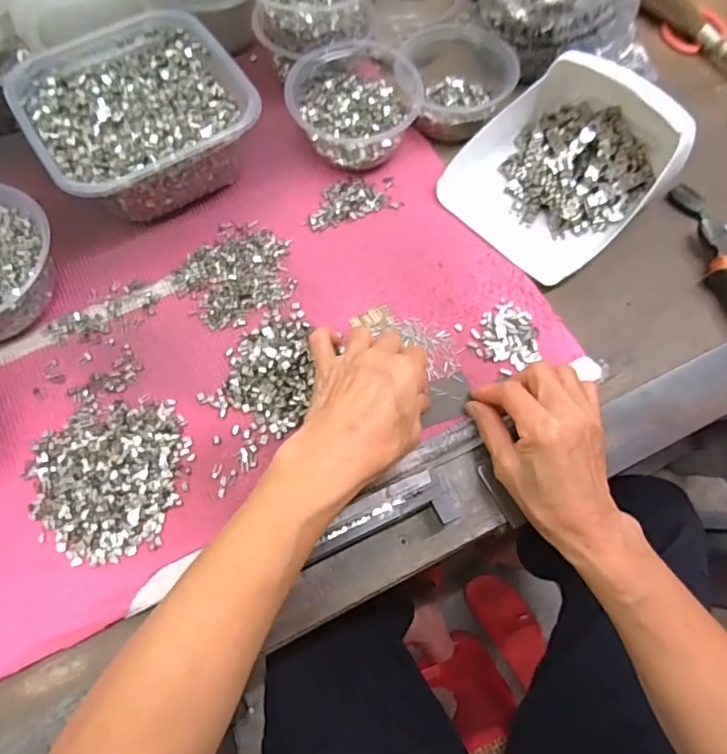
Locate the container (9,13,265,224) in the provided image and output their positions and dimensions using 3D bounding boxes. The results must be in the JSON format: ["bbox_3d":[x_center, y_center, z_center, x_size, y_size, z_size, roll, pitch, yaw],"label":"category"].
[{"bbox_3d":[-0.196,-0.227,0.470,0.176,0.074,0.181,-29,70,-13],"label":"container"}]

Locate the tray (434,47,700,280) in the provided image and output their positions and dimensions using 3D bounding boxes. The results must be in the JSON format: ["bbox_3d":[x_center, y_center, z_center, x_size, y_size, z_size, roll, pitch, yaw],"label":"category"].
[{"bbox_3d":[0.175,-0.191,0.459,0.156,0.081,0.172,42,72,16],"label":"tray"}]

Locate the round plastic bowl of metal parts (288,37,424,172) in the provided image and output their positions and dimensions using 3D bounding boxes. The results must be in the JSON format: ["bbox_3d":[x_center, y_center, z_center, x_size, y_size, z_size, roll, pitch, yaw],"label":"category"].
[{"bbox_3d":[-0.010,-0.253,0.489,0.114,0.058,0.115,0,66,-1],"label":"round plastic bowl of metal parts"}]

